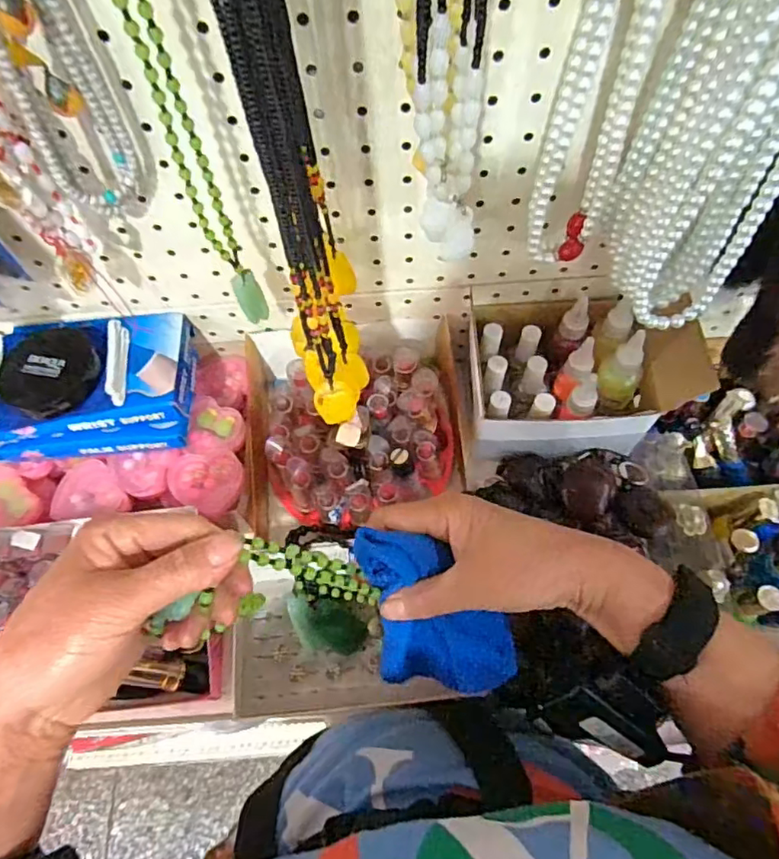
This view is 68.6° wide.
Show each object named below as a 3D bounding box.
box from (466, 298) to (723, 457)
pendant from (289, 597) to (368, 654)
[{"bbox_3d":[0.161,-0.047,0.485,0.183,0.090,0.113,-2,63,1],"label":"box"},{"bbox_3d":[-0.047,0.150,0.435,0.061,0.004,0.042,6,99,6],"label":"pendant"}]

